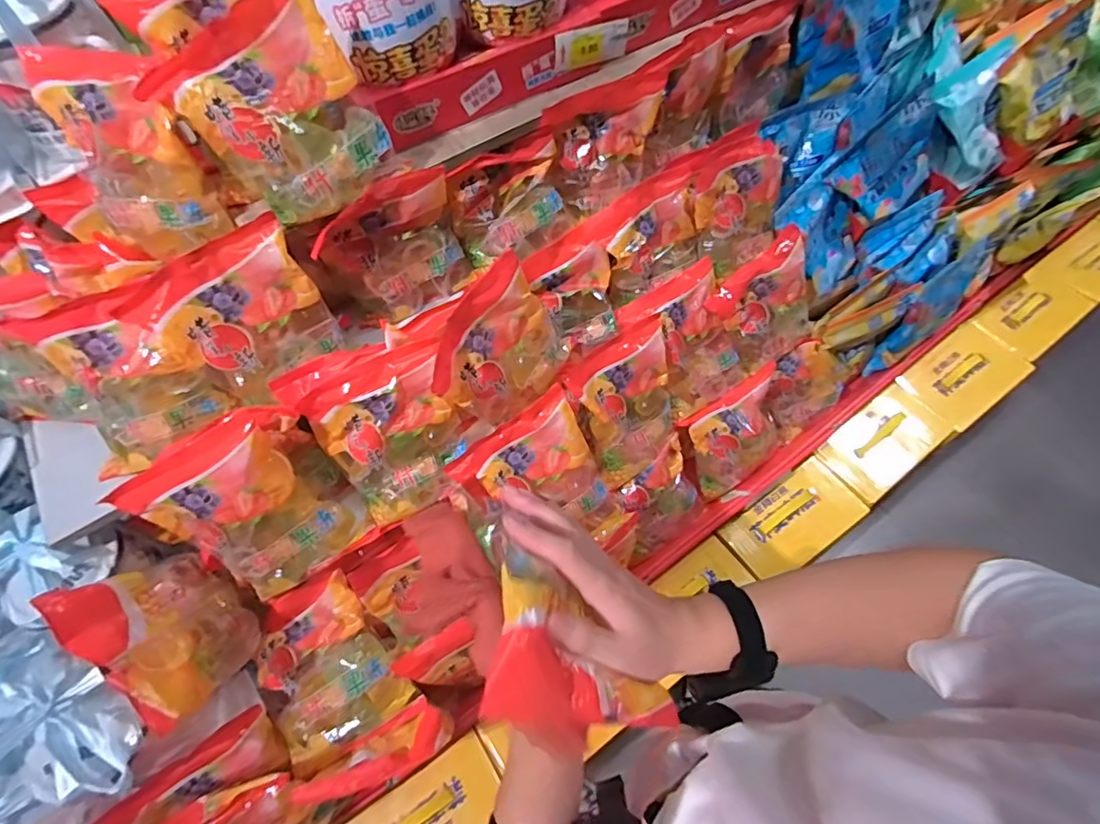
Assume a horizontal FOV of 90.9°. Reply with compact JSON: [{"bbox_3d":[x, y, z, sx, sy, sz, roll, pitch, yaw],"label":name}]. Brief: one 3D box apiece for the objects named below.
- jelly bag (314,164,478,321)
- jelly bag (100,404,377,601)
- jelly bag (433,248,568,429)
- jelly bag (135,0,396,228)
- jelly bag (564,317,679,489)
[{"bbox_3d":[-0.177,-0.187,0.622,0.152,0.155,0.048,-23,61,-10],"label":"jelly bag"},{"bbox_3d":[-0.311,0.100,0.581,0.172,0.197,0.091,-33,26,2],"label":"jelly bag"},{"bbox_3d":[-0.065,-0.072,0.632,0.070,0.181,0.151,32,80,41],"label":"jelly bag"},{"bbox_3d":[-0.244,-0.272,0.494,0.155,0.158,0.080,-32,63,-14],"label":"jelly bag"},{"bbox_3d":[0.107,-0.011,0.716,0.146,0.177,0.038,-33,29,-17],"label":"jelly bag"}]

